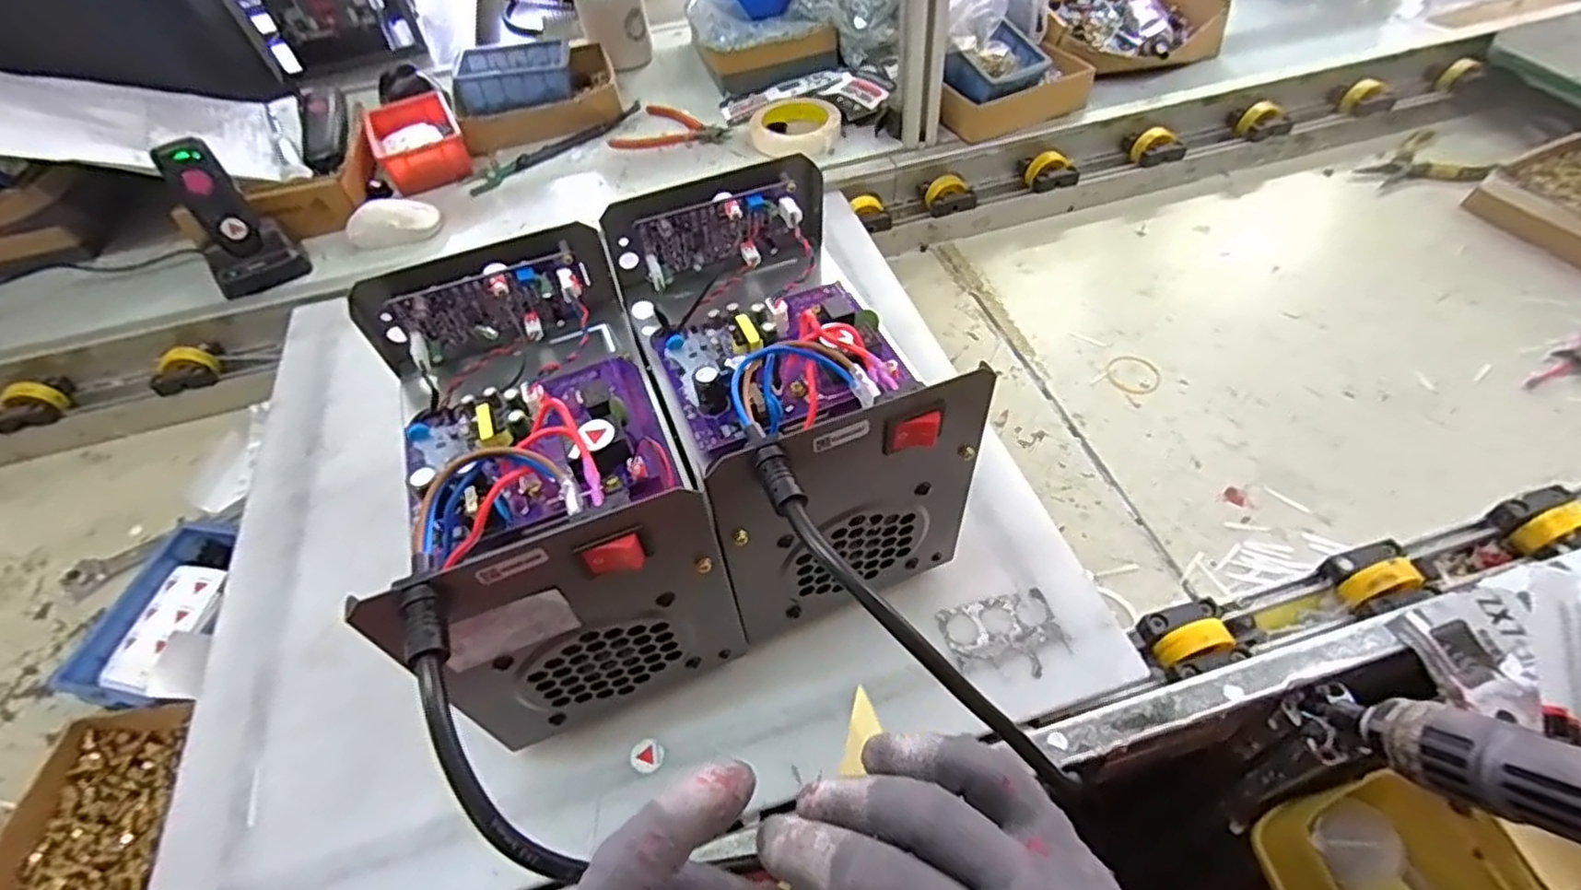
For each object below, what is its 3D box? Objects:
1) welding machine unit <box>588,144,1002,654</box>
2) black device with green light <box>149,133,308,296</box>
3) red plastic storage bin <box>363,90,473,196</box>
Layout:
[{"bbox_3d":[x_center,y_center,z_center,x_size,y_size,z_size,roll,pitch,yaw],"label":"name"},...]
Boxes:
[{"bbox_3d":[-0.004,-0.026,0.463,0.153,0.195,0.256,-20,52,-10],"label":"welding machine unit"},{"bbox_3d":[-0.574,-0.230,0.714,0.083,0.148,0.040,-32,34,-18],"label":"black device with green light"},{"bbox_3d":[-0.464,-0.378,0.875,0.103,0.047,0.157,-26,54,-15],"label":"red plastic storage bin"}]

